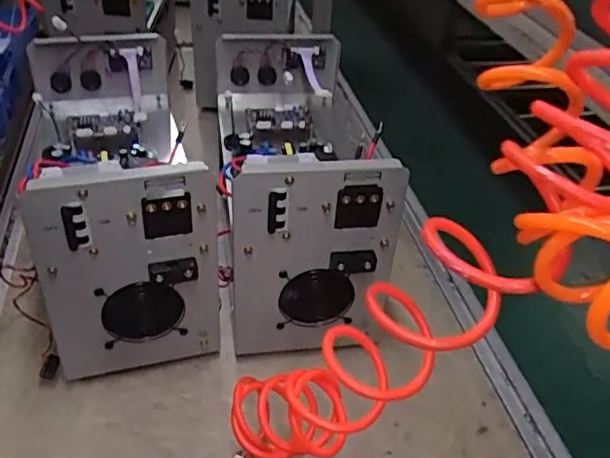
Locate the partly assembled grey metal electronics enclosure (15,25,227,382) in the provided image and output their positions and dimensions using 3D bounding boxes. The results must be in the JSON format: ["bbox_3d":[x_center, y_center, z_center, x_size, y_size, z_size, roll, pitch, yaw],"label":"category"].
[{"bbox_3d":[-0.238,-0.043,0.787,0.181,0.275,0.392,-8,39,-15],"label":"partly assembled grey metal electronics enclosure"}]

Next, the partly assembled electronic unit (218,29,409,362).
[{"bbox_3d":[-0.018,-0.071,0.813,0.171,0.245,0.386,-3,37,-9],"label":"partly assembled electronic unit"}]

